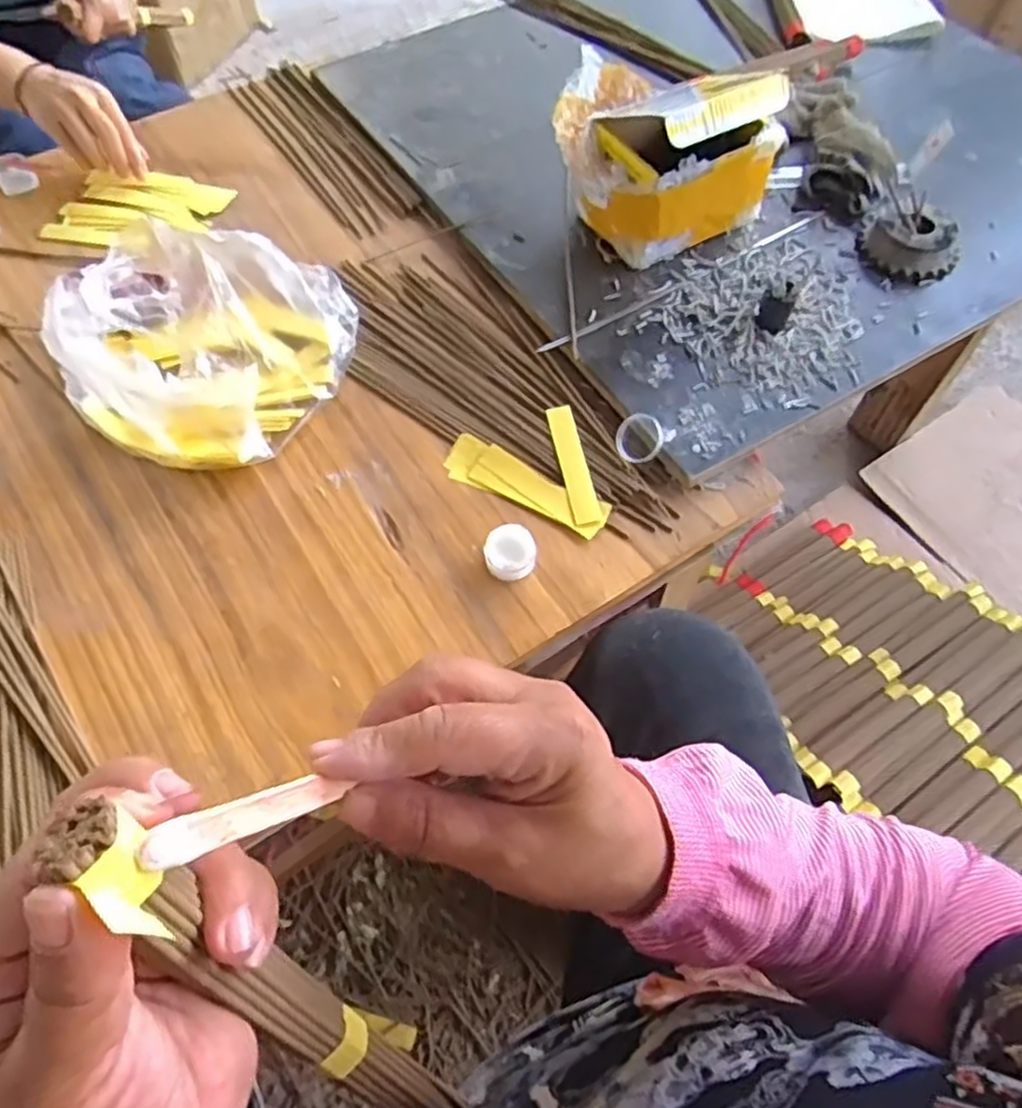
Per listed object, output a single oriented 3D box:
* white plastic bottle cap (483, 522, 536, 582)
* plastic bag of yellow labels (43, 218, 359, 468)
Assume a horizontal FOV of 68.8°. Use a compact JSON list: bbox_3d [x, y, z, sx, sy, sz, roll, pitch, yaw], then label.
[{"bbox_3d":[0.000,-0.001,0.547,0.036,0.022,0.034,-1,60,1],"label":"white plastic bottle cap"},{"bbox_3d":[-0.256,-0.189,0.607,0.220,0.089,0.227,14,62,10],"label":"plastic bag of yellow labels"}]

